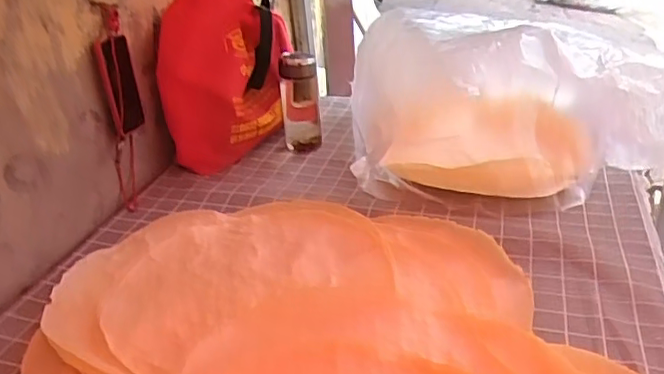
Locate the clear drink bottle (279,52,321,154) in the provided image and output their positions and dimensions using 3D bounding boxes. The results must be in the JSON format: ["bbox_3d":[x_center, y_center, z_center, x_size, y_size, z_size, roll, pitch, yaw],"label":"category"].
[{"bbox_3d":[-0.059,-0.157,1.155,0.070,0.171,0.066,-5,29,-1],"label":"clear drink bottle"}]

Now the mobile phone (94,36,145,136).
[{"bbox_3d":[-0.352,-0.173,1.029,0.012,0.155,0.082,-2,20,21],"label":"mobile phone"}]

